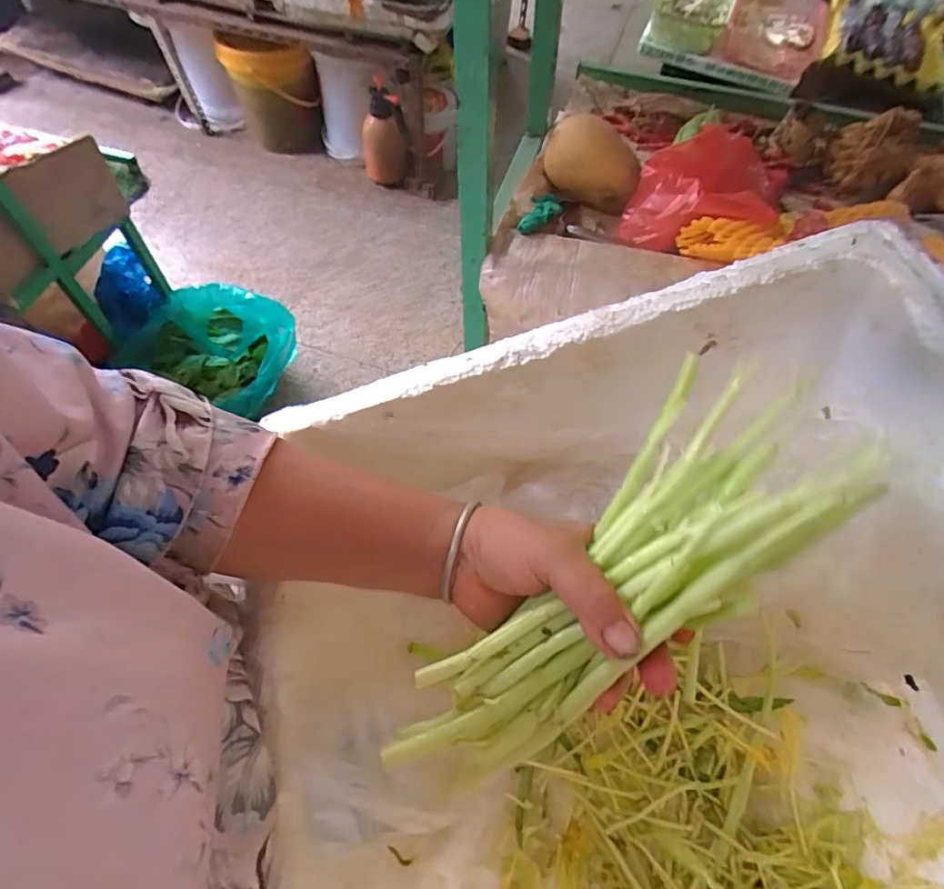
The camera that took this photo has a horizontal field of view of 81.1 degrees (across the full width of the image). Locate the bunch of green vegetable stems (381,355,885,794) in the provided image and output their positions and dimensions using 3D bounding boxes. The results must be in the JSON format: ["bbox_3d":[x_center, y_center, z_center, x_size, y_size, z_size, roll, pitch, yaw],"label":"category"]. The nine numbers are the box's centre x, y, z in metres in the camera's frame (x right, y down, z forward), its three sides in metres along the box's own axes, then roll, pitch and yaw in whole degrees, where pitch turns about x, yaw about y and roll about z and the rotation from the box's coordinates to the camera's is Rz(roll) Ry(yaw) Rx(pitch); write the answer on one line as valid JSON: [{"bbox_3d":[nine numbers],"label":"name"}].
[{"bbox_3d":[0.060,0.066,0.254,0.245,0.056,0.092,-44,69,5],"label":"bunch of green vegetable stems"}]

